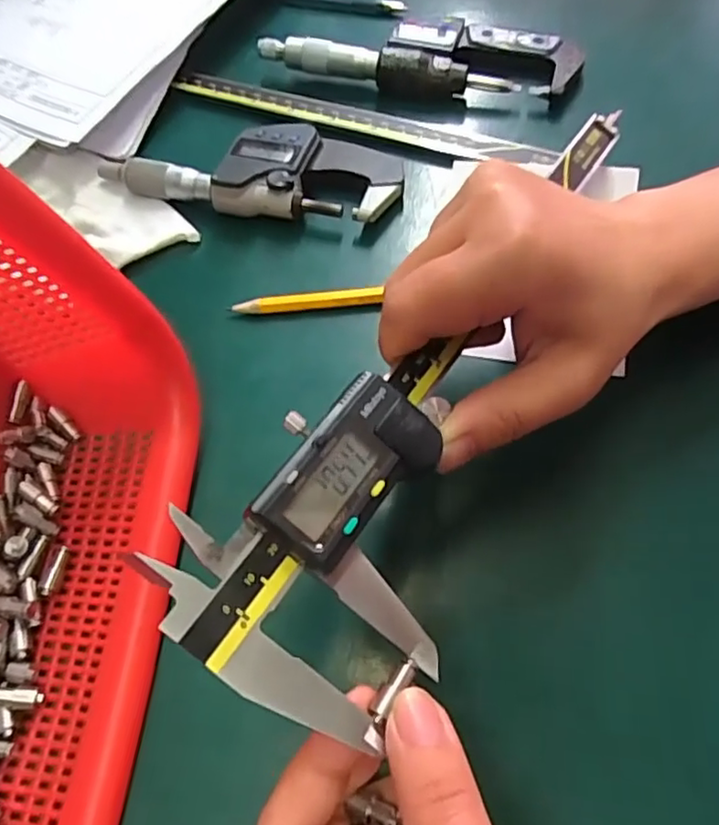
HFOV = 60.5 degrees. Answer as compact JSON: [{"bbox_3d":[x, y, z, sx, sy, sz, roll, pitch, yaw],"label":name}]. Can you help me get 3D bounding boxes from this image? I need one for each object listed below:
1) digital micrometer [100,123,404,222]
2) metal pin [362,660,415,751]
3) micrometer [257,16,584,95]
[{"bbox_3d":[-0.056,-0.129,0.324,0.153,0.020,0.057,4,63,5],"label":"digital micrometer"},{"bbox_3d":[0.008,0.078,0.168,0.007,0.007,0.025,25,53,12],"label":"metal pin"},{"bbox_3d":[0.035,-0.214,0.366,0.182,0.024,0.050,8,63,7],"label":"micrometer"}]

